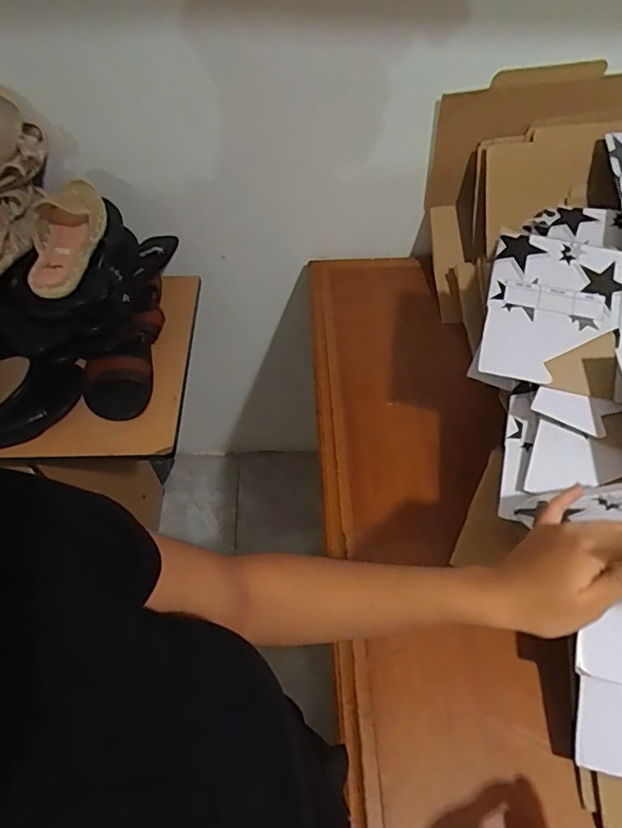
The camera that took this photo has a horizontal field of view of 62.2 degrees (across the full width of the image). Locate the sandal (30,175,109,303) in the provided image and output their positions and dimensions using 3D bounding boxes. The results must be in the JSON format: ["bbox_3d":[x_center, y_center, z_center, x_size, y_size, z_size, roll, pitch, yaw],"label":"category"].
[{"bbox_3d":[-0.358,-0.264,0.743,0.093,0.052,0.224,5,56,3],"label":"sandal"}]

